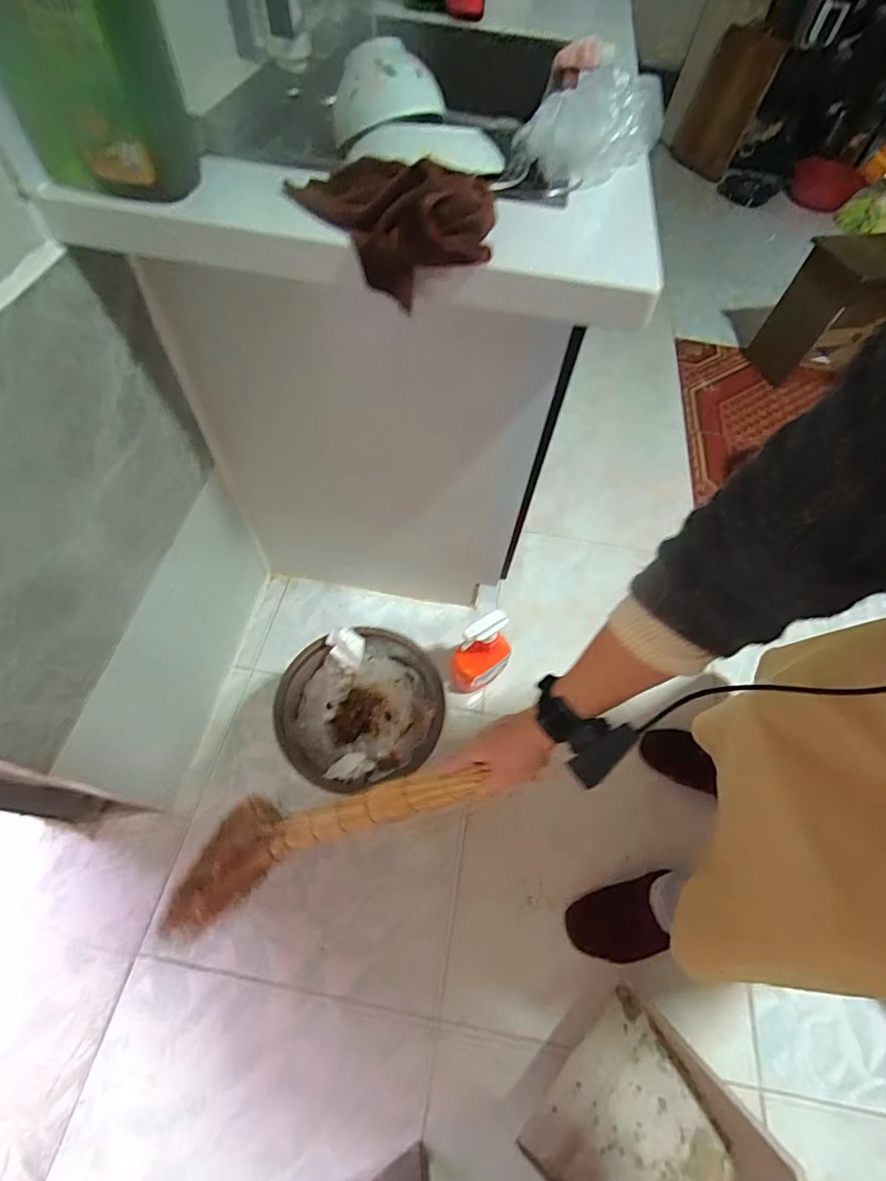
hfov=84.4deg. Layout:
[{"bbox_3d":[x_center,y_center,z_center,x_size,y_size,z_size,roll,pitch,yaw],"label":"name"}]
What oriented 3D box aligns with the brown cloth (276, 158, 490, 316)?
[{"bbox_3d":[-0.041,-0.363,0.459,0.143,0.085,0.200,-28,64,-20],"label":"brown cloth"}]

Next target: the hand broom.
[{"bbox_3d":[-0.172,0.309,0.650,0.512,0.100,0.160,-29,58,23],"label":"hand broom"}]

